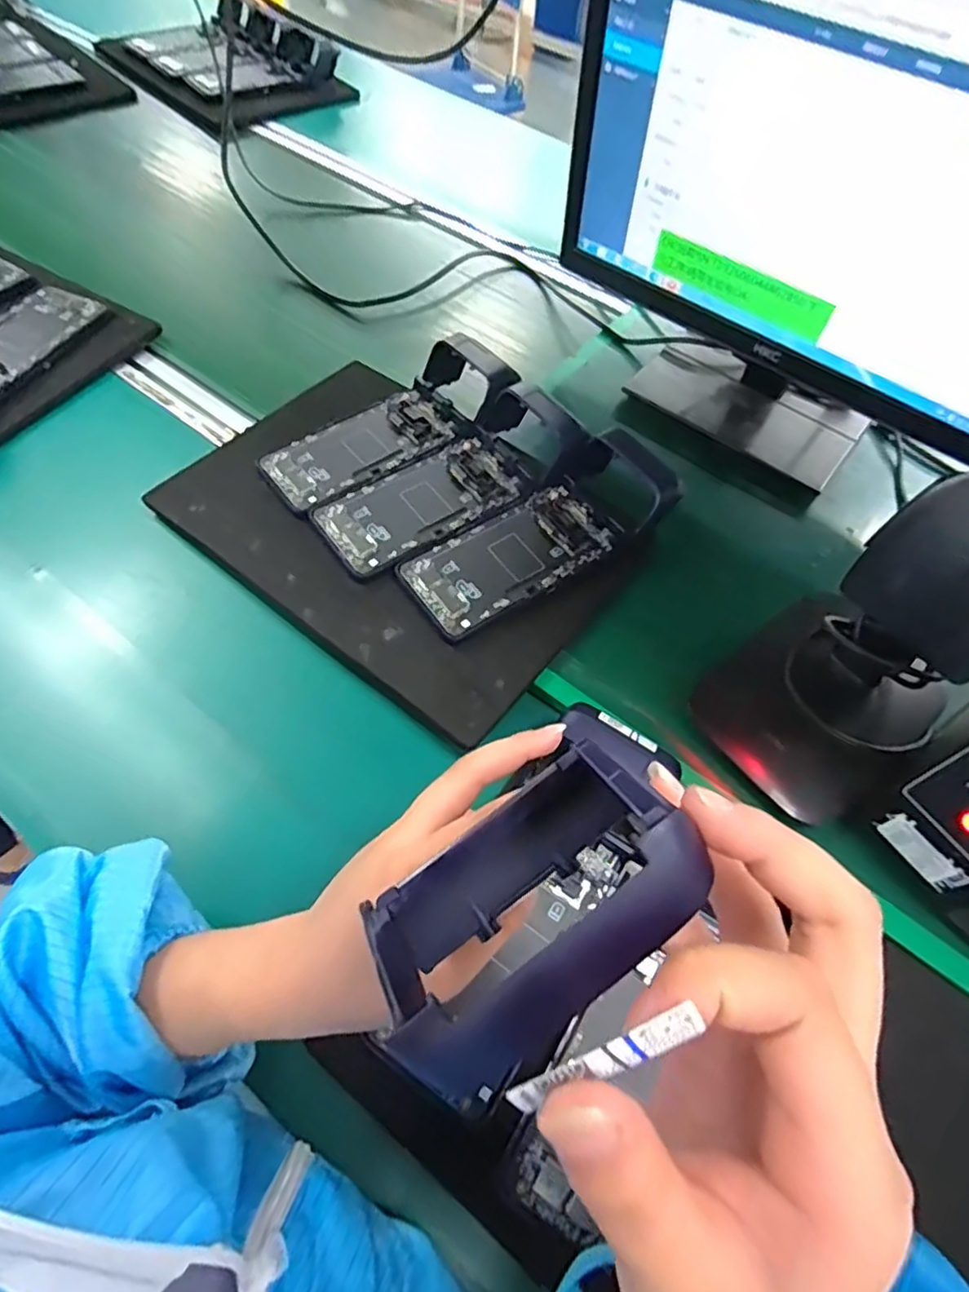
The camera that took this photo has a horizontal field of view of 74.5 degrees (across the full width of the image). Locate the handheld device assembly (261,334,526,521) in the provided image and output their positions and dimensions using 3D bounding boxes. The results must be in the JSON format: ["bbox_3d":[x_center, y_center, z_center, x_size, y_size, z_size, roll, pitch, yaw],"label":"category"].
[{"bbox_3d":[-0.083,-0.190,0.530,0.212,0.053,0.087,-28,62,-19],"label":"handheld device assembly"}]

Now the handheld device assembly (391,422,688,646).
[{"bbox_3d":[0.044,-0.089,0.480,0.222,0.046,0.092,-32,64,-21],"label":"handheld device assembly"}]

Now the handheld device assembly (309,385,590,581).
[{"bbox_3d":[-0.029,-0.136,0.495,0.211,0.041,0.083,-31,63,-20],"label":"handheld device assembly"}]

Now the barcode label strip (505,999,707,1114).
[{"bbox_3d":[0.022,0.078,0.120,0.037,0.010,0.006,-21,60,-4],"label":"barcode label strip"}]

